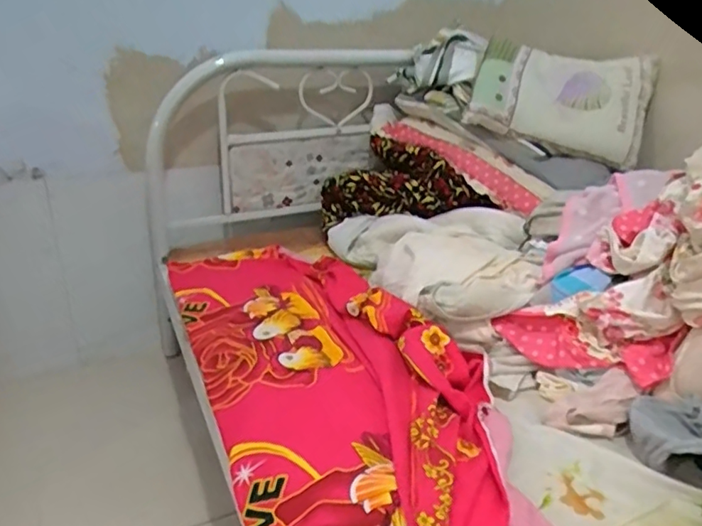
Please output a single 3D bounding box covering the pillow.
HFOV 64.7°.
[{"bbox_3d":[0.545,-0.437,1.437,0.434,0.272,0.052,17,0,4],"label":"pillow"}]

